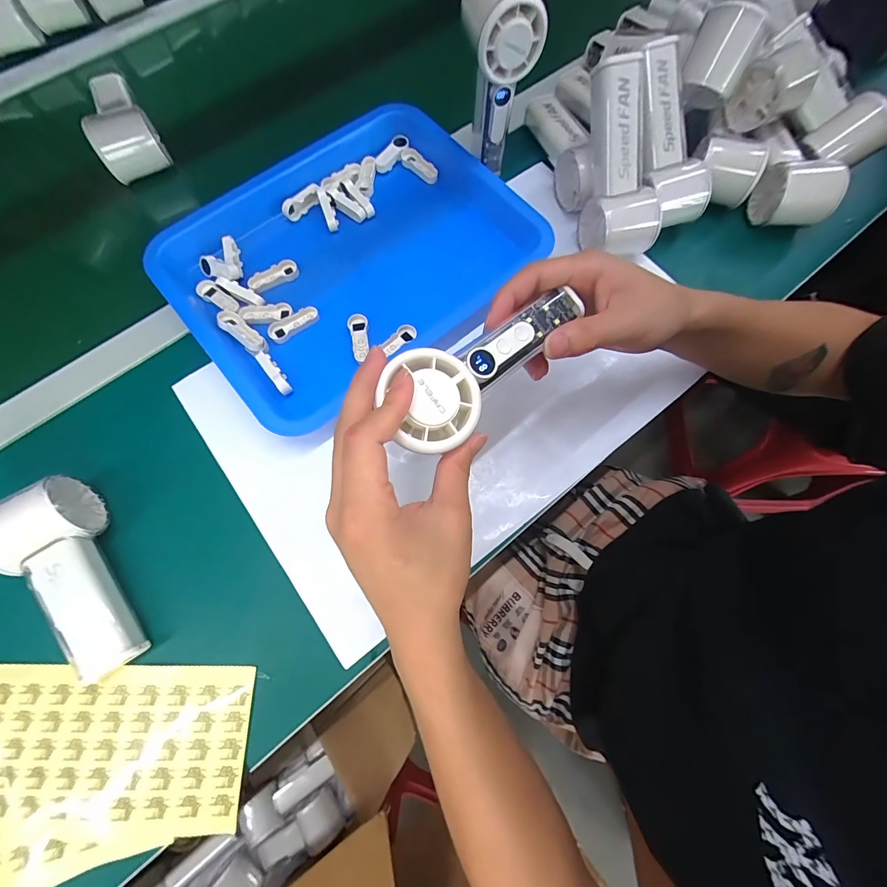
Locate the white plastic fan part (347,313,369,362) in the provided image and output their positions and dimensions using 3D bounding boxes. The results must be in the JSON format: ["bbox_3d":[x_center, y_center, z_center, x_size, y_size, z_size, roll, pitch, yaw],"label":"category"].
[{"bbox_3d":[-0.082,-0.102,0.371,0.018,0.008,0.049,-7,73,-2],"label":"white plastic fan part"}]

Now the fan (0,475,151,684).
[{"bbox_3d":[-0.282,0.105,0.294,0.061,0.050,0.151,-32,86,-11],"label":"fan"}]

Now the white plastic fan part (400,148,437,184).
[{"bbox_3d":[-0.026,-0.307,0.427,0.016,0.015,0.048,-44,77,-12],"label":"white plastic fan part"}]

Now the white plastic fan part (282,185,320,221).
[{"bbox_3d":[-0.149,-0.254,0.406,0.045,0.019,0.010,-33,72,5],"label":"white plastic fan part"}]

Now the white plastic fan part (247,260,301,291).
[{"bbox_3d":[-0.170,-0.168,0.387,0.050,0.012,0.017,-31,75,-9],"label":"white plastic fan part"}]

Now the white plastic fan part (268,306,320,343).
[{"bbox_3d":[-0.144,-0.115,0.371,0.051,0.011,0.018,-32,75,-9],"label":"white plastic fan part"}]

